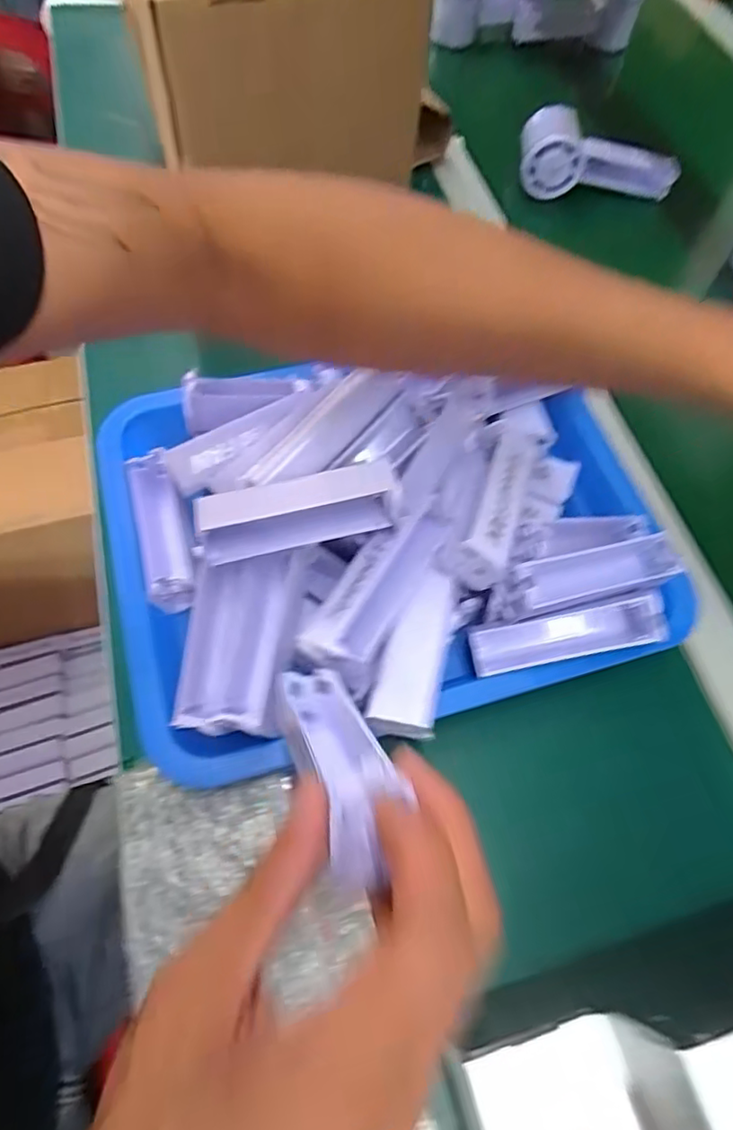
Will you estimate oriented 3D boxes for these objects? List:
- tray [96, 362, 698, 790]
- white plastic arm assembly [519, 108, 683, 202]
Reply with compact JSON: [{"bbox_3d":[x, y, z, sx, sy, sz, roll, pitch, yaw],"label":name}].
[{"bbox_3d":[0.006,-0.032,0.369,0.322,0.083,0.244,-11,64,-9],"label":"tray"},{"bbox_3d":[0.233,-0.403,0.597,0.176,0.065,0.049,-2,63,-4],"label":"white plastic arm assembly"}]

